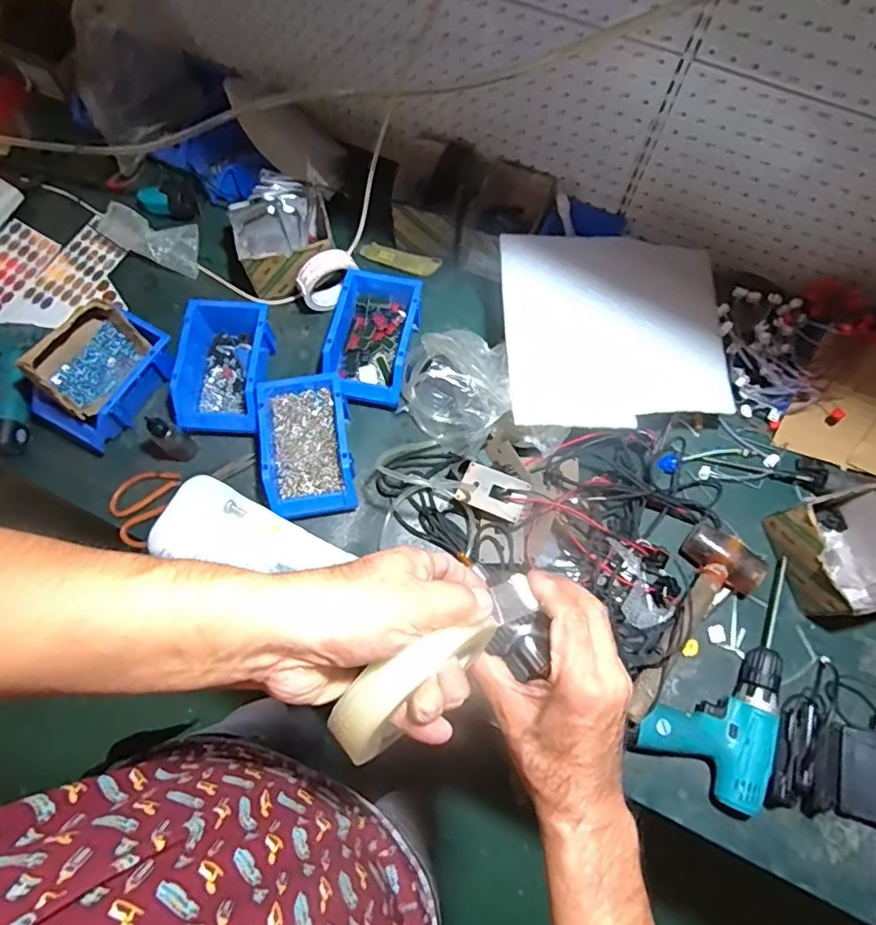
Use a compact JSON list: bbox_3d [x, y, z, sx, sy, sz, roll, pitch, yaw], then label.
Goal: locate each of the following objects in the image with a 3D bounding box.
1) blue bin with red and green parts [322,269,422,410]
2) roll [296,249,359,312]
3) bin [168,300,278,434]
[{"bbox_3d":[-0.096,-0.182,0.822,0.125,0.066,0.202,14,71,5],"label":"blue bin with red and green parts"},{"bbox_3d":[-0.165,-0.275,0.849,0.089,0.098,0.032,-24,72,-9],"label":"roll"},{"bbox_3d":[-0.306,-0.139,0.815,0.121,0.079,0.197,1,70,0],"label":"bin"}]

